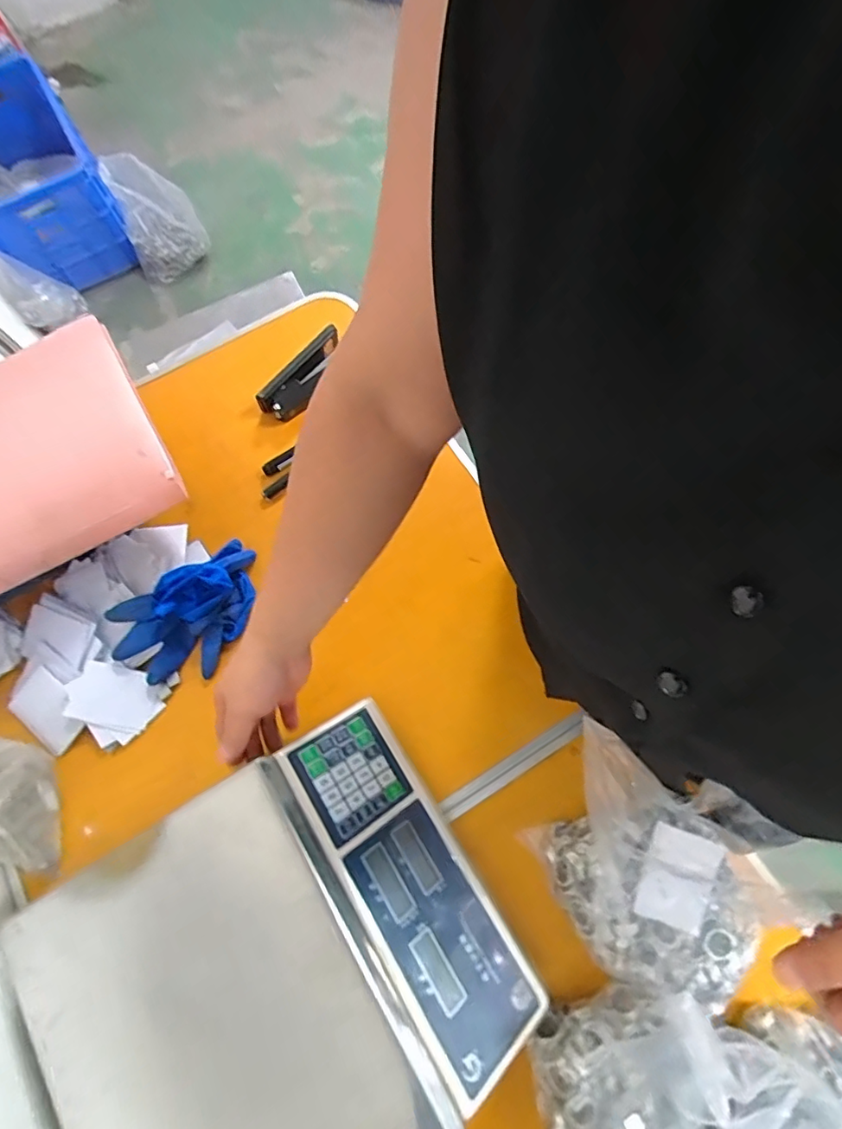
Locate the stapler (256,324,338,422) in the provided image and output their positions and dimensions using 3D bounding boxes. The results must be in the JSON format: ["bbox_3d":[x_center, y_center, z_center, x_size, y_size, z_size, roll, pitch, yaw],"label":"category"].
[{"bbox_3d":[-0.131,-0.216,0.623,0.049,0.044,0.125,43,79,14],"label":"stapler"}]

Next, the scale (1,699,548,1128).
[{"bbox_3d":[-0.106,0.312,0.408,0.312,0.089,0.282,-31,74,-7],"label":"scale"}]

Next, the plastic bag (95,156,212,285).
[{"bbox_3d":[-0.717,-0.947,1.424,0.199,0.295,0.135,-19,73,-4],"label":"plastic bag"}]

